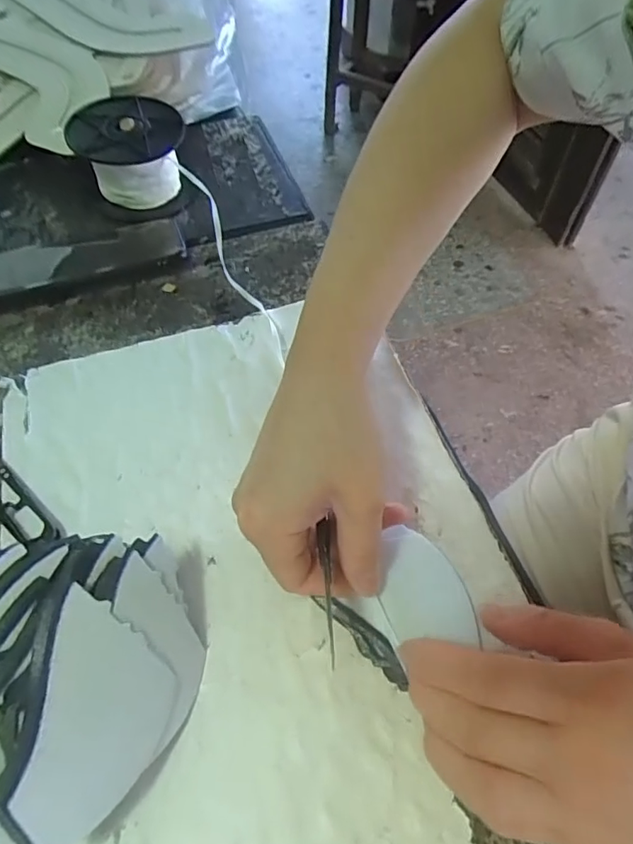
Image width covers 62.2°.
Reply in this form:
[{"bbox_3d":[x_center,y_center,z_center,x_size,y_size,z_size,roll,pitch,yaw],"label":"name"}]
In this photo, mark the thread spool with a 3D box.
[{"bbox_3d":[-0.160,-0.232,0.459,0.093,0.060,0.097,-11,56,-6],"label":"thread spool"}]

